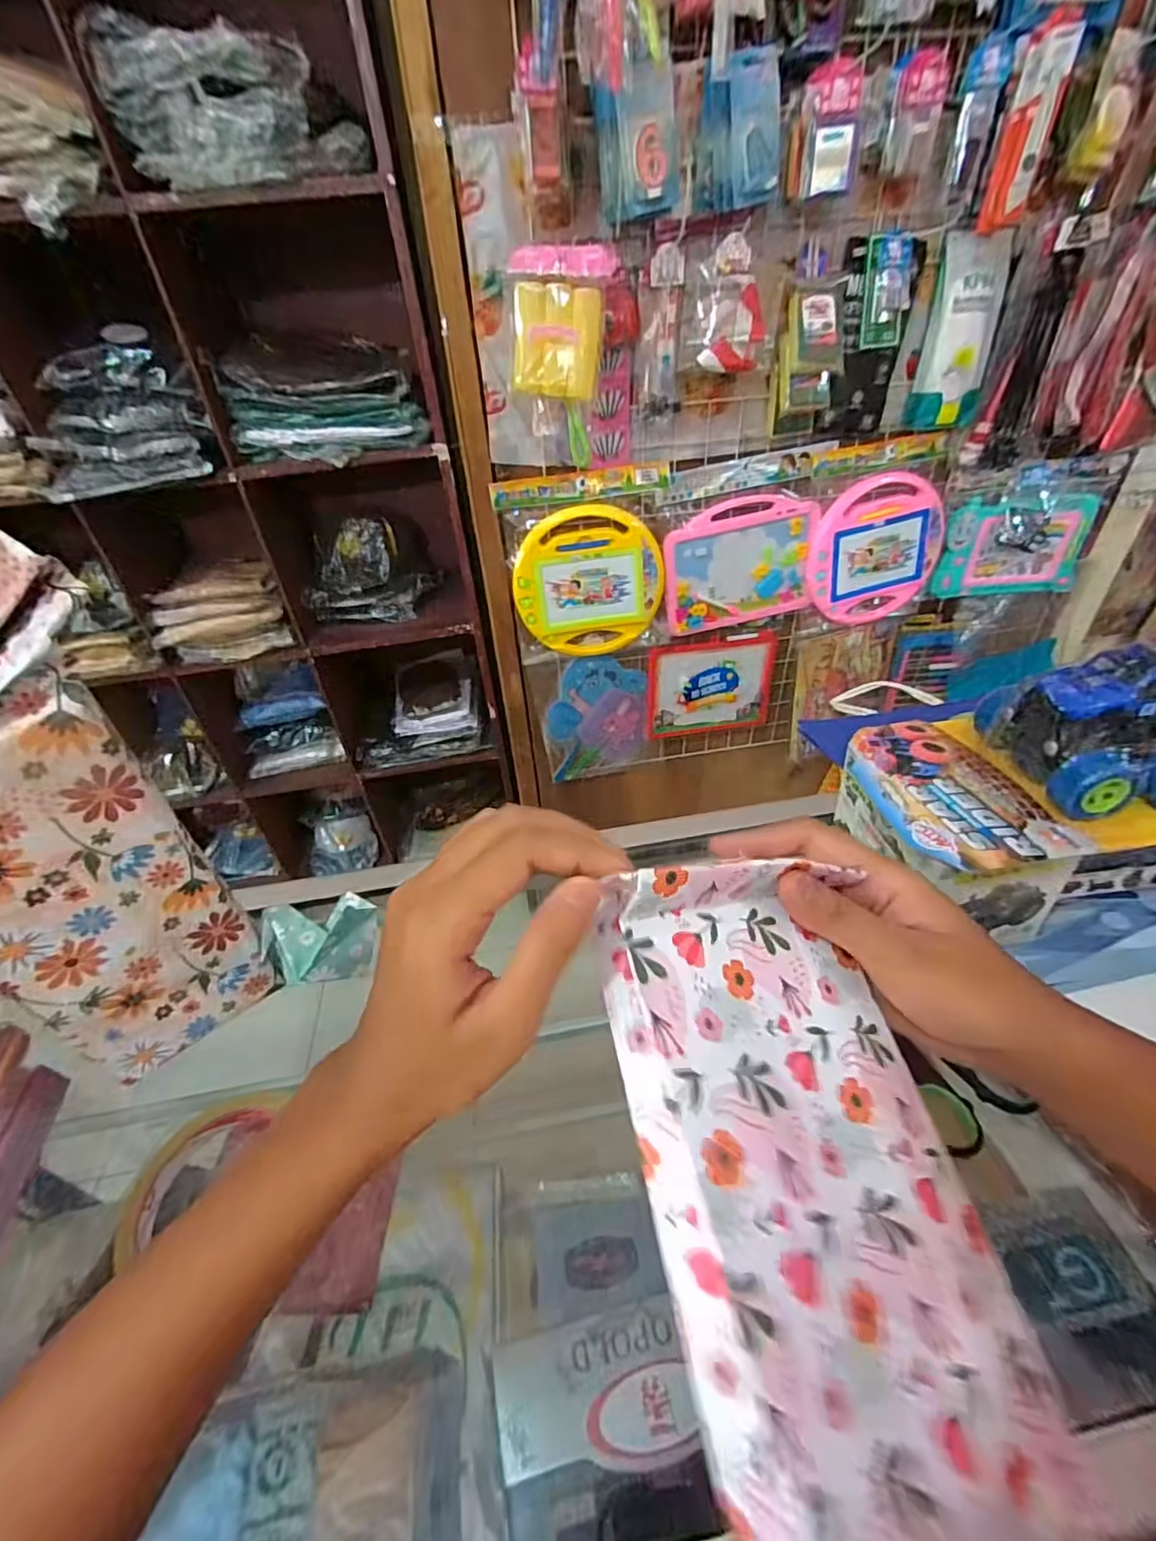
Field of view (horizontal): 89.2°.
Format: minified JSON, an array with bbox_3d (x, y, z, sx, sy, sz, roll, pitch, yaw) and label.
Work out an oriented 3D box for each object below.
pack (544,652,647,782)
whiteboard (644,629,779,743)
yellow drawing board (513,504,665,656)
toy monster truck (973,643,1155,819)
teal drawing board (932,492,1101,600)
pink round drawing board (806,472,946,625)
[{"bbox_3d":[0.043,-0.116,1.329,0.232,0.299,0.017,-7,39,-4],"label":"pack"},{"bbox_3d":[0.296,-0.184,1.318,0.281,0.243,0.019,-8,39,-4],"label":"whiteboard"},{"bbox_3d":[0.022,-0.352,1.125,0.274,0.273,0.023,-5,39,-1],"label":"yellow drawing board"},{"bbox_3d":[0.308,-0.025,0.344,0.092,0.081,0.087,-6,39,-2],"label":"toy monster truck"},{"bbox_3d":[0.897,-0.460,1.199,0.306,0.207,0.035,-2,43,2],"label":"teal drawing board"},{"bbox_3d":[0.591,-0.431,1.164,0.275,0.270,0.029,-7,39,-4],"label":"pink round drawing board"}]

